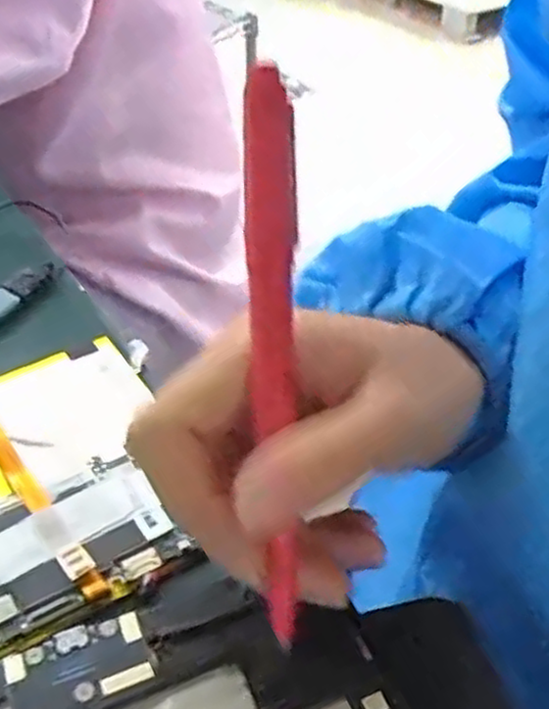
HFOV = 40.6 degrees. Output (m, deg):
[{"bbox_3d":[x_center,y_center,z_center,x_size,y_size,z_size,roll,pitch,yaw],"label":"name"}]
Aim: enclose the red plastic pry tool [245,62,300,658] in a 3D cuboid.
[{"bbox_3d":[0.001,0.000,0.171,0.011,0.131,0.006,-2,3,-2],"label":"red plastic pry tool"}]

